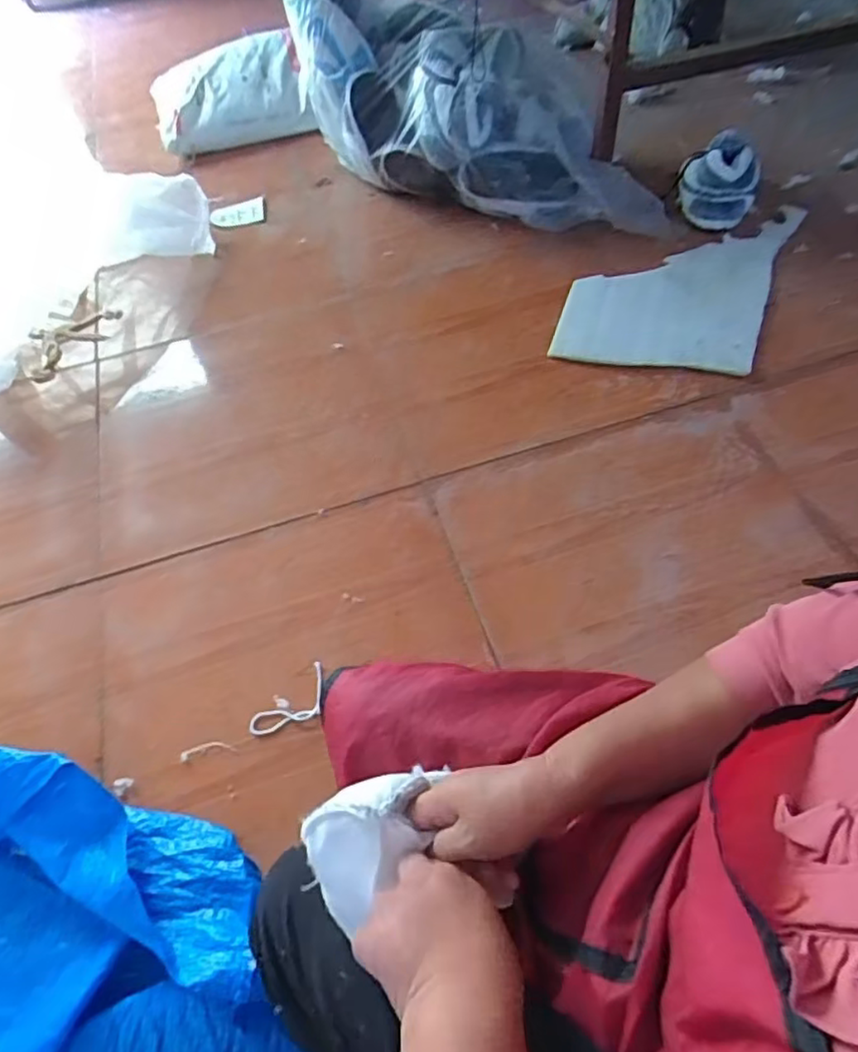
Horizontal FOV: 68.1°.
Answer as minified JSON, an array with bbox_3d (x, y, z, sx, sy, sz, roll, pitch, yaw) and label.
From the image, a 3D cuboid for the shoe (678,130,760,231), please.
[{"bbox_3d":[0.667,-0.792,1.460,0.166,0.144,0.152,16,58,13],"label":"shoe"}]

